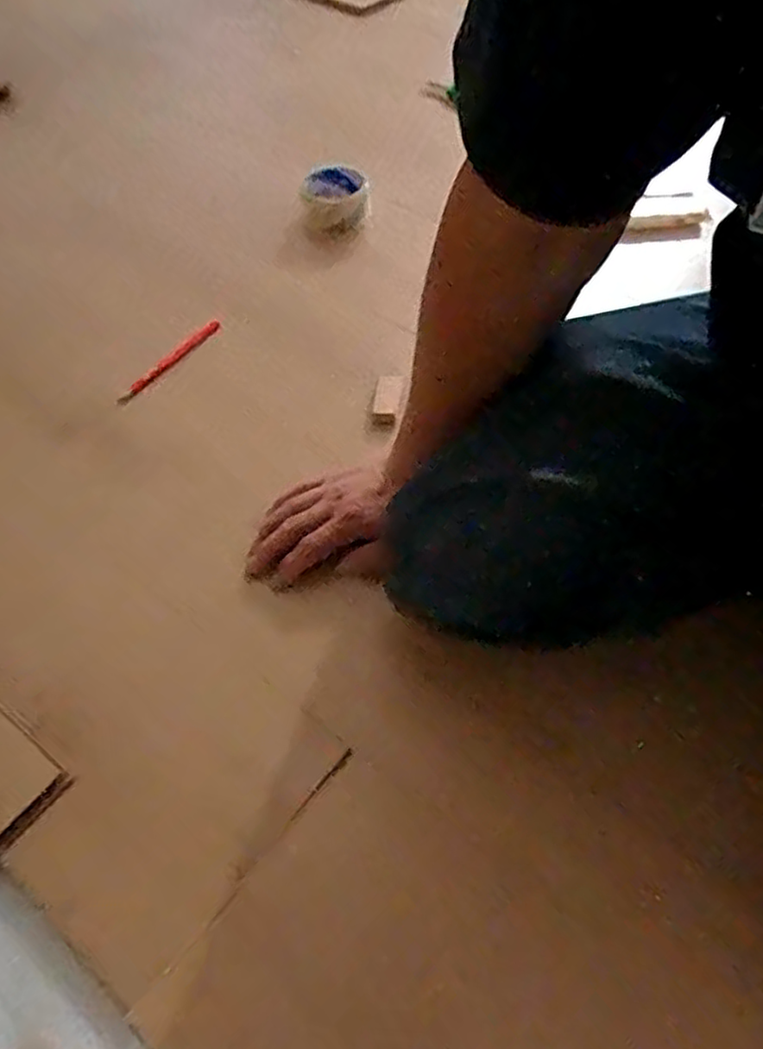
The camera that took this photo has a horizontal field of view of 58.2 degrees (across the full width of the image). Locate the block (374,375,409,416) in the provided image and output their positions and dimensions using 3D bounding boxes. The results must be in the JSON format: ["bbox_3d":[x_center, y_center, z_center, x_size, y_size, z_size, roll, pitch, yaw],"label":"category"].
[{"bbox_3d":[0.007,-0.132,0.694,0.025,0.015,0.043,9,55,8],"label":"block"}]

